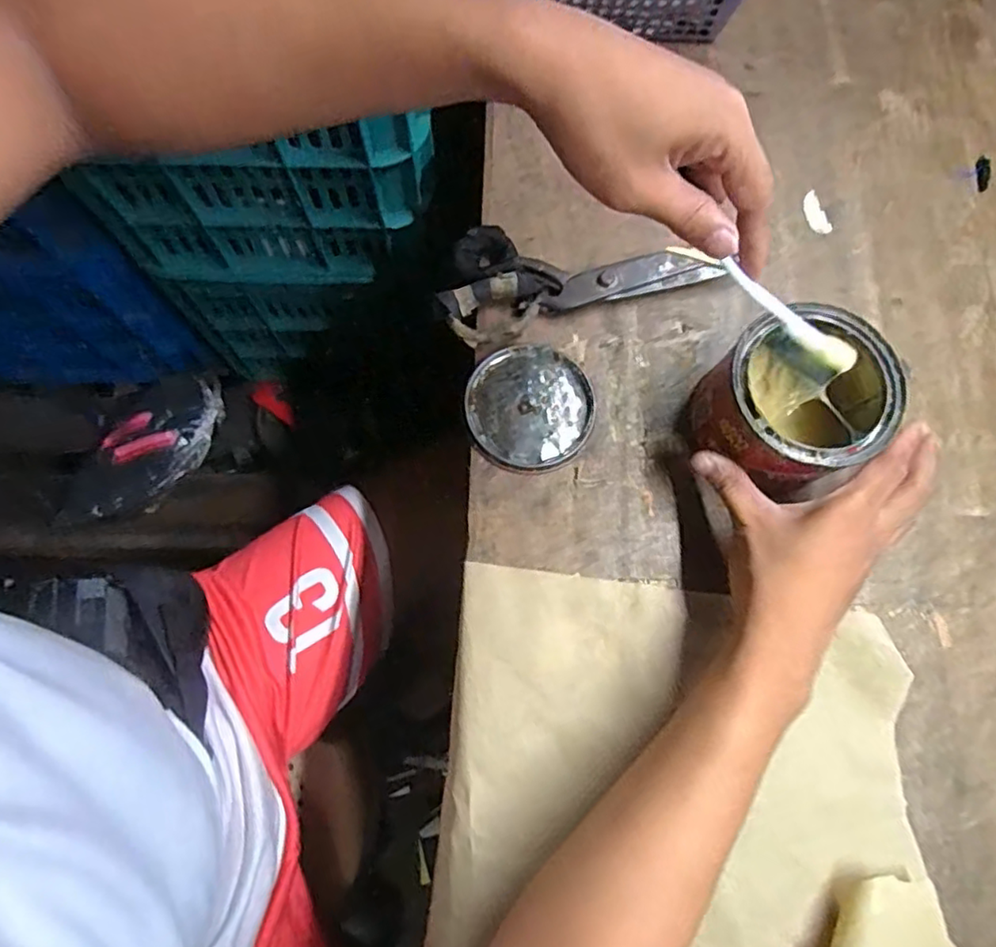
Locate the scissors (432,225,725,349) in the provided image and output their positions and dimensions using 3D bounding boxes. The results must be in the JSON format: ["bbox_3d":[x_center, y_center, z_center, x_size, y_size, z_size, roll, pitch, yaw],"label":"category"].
[{"bbox_3d":[0.052,-0.158,0.473,0.205,0.023,0.086,-17,76,-5],"label":"scissors"}]

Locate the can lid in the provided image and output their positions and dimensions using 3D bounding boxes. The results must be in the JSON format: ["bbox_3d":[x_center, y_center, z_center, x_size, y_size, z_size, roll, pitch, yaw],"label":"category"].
[{"bbox_3d":[0.024,-0.049,0.451,0.089,0.010,0.092,0,75,-1],"label":"can lid"}]

